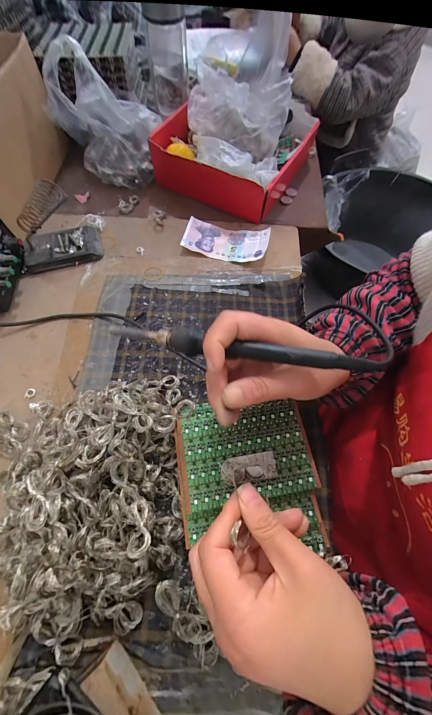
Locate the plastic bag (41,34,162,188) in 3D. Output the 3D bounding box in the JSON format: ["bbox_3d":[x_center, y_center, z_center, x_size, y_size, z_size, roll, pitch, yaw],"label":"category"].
[{"bbox_3d":[-0.186,-0.390,0.434,0.153,0.164,0.096,36,71,15],"label":"plastic bag"}]

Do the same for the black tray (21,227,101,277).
[{"bbox_3d":[-0.233,-0.166,0.407,0.111,0.020,0.063,-16,67,-7],"label":"black tray"}]

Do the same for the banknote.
[{"bbox_3d":[0.016,-0.185,0.419,0.127,0.019,0.065,11,66,5],"label":"banknote"}]

